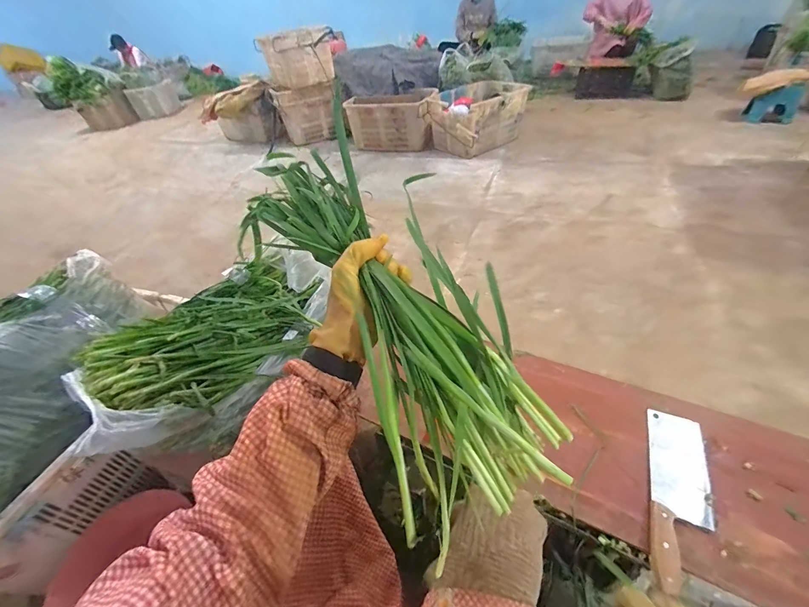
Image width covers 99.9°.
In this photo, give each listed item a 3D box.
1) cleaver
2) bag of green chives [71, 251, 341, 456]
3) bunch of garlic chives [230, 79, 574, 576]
[{"bbox_3d":[0.427,0.298,0.534,0.093,0.025,0.276,22,50,25],"label":"cleaver"},{"bbox_3d":[-0.407,0.062,0.744,0.275,0.148,0.585,3,34,8],"label":"bag of green chives"},{"bbox_3d":[-0.018,-0.008,0.353,0.191,0.093,0.436,-29,69,-22],"label":"bunch of garlic chives"}]

